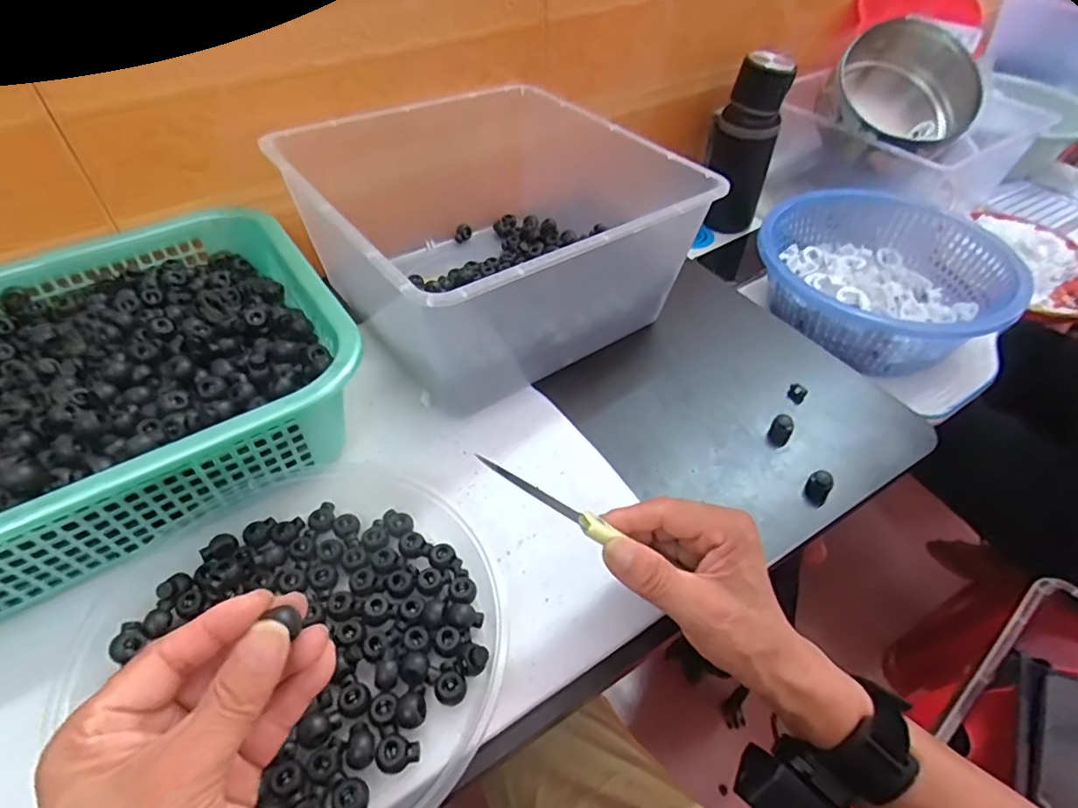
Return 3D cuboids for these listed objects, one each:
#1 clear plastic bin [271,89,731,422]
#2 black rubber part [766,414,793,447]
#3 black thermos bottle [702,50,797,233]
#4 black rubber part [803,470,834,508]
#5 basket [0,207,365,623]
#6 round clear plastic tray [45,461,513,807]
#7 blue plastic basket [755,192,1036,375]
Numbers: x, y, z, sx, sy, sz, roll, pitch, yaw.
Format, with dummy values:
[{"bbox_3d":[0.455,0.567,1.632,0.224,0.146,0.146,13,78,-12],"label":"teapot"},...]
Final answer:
[{"bbox_3d":[-0.043,-0.163,0.548,0.294,0.146,0.317,-28,54,-23],"label":"clear plastic bin"},{"bbox_3d":[0.197,0.021,0.474,0.016,0.019,0.018,22,51,18],"label":"black rubber part"},{"bbox_3d":[0.275,-0.347,0.793,0.066,0.225,0.069,-11,49,-11],"label":"black thermos bottle"},{"bbox_3d":[0.210,0.062,0.438,0.017,0.021,0.017,30,54,24],"label":"black rubber part"},{"bbox_3d":[-0.343,-0.009,0.413,0.375,0.079,0.290,-29,54,-24],"label":"basket"},{"bbox_3d":[-0.132,0.130,0.357,0.243,0.032,0.213,26,52,21],"label":"round clear plastic tray"},{"bbox_3d":[0.399,-0.154,0.702,0.277,0.089,0.267,0,48,0],"label":"blue plastic basket"}]

